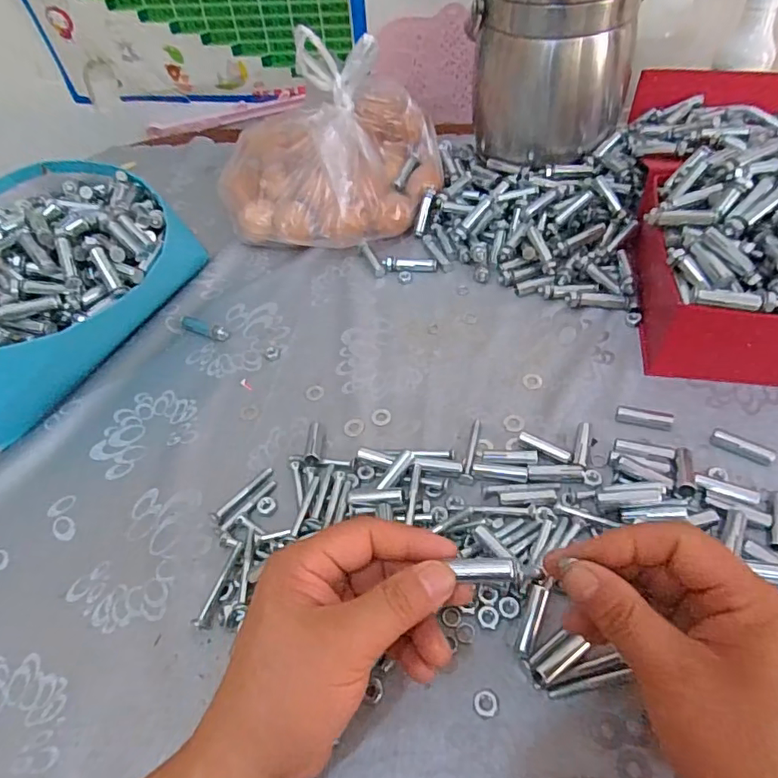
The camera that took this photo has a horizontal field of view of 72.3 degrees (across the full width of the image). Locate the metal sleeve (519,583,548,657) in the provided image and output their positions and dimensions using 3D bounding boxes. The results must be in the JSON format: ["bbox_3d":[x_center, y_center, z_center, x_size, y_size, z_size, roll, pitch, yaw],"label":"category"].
[{"bbox_3d":[0.085,0.136,0.314,0.009,0.006,0.040,15,69,18],"label":"metal sleeve"}]

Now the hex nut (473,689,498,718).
[{"bbox_3d":[0.055,0.176,0.299,0.014,0.004,0.013,14,54,17],"label":"hex nut"}]

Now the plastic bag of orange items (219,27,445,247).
[{"bbox_3d":[-0.067,-0.259,0.566,0.224,0.158,0.181,10,53,14],"label":"plastic bag of orange items"}]

